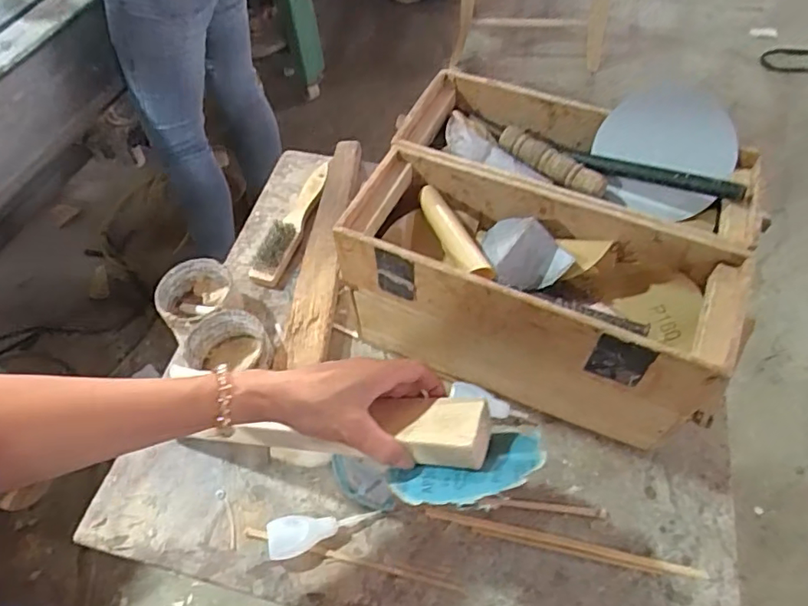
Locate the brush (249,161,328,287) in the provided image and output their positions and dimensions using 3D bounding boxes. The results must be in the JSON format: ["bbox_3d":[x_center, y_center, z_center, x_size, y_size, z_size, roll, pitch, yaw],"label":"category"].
[{"bbox_3d":[-0.137,-0.104,0.684,0.040,0.023,0.185,11,57,10],"label":"brush"}]

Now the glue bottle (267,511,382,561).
[{"bbox_3d":[-0.074,0.199,0.493,0.097,0.015,0.033,-15,56,-7],"label":"glue bottle"}]

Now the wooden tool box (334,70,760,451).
[{"bbox_3d":[0.138,-0.046,0.541,0.322,0.173,0.245,22,60,17],"label":"wooden tool box"}]

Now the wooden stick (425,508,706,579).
[{"bbox_3d":[0.136,0.211,0.487,0.232,0.004,0.015,10,57,9],"label":"wooden stick"}]

